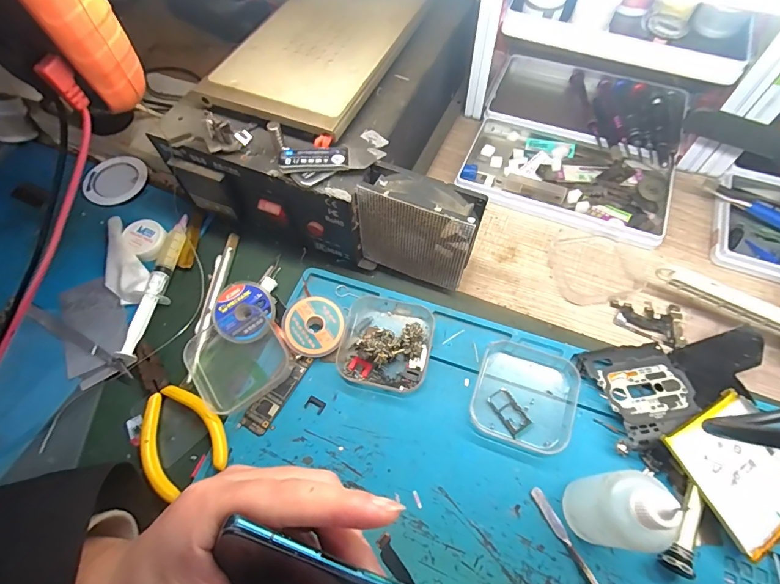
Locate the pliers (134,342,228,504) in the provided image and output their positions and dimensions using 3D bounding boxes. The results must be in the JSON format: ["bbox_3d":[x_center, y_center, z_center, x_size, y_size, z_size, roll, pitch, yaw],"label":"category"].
[{"bbox_3d":[-0.155,0.081,0.270,0.053,0.011,0.112,-37,67,-15],"label":"pliers"}]

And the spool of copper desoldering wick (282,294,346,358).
[{"bbox_3d":[-0.055,0.024,0.291,0.043,0.016,0.044,-1,63,2],"label":"spool of copper desoldering wick"}]

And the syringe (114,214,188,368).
[{"bbox_3d":[-0.184,-0.008,0.316,0.016,0.012,0.127,5,64,5],"label":"syringe"}]

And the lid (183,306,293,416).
[{"bbox_3d":[-0.109,0.047,0.284,0.063,0.014,0.066,-35,67,-14],"label":"lid"}]

